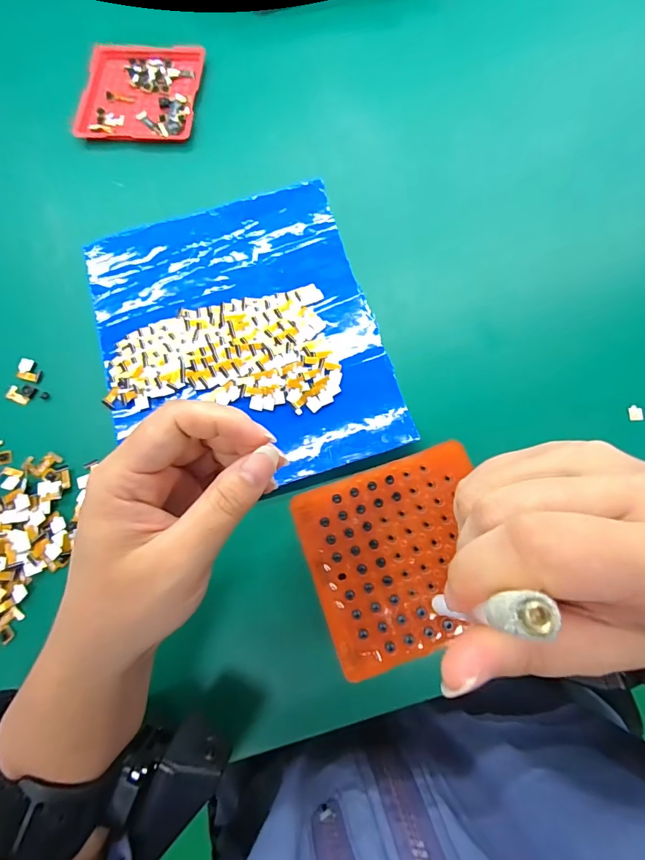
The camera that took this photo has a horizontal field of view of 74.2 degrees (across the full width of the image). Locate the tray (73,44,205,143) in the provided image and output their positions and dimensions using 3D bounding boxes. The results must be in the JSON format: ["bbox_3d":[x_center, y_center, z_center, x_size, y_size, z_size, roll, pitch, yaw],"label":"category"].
[{"bbox_3d":[-0.158,-0.294,0.371,0.103,0.011,0.098,5,74,4],"label":"tray"}]

